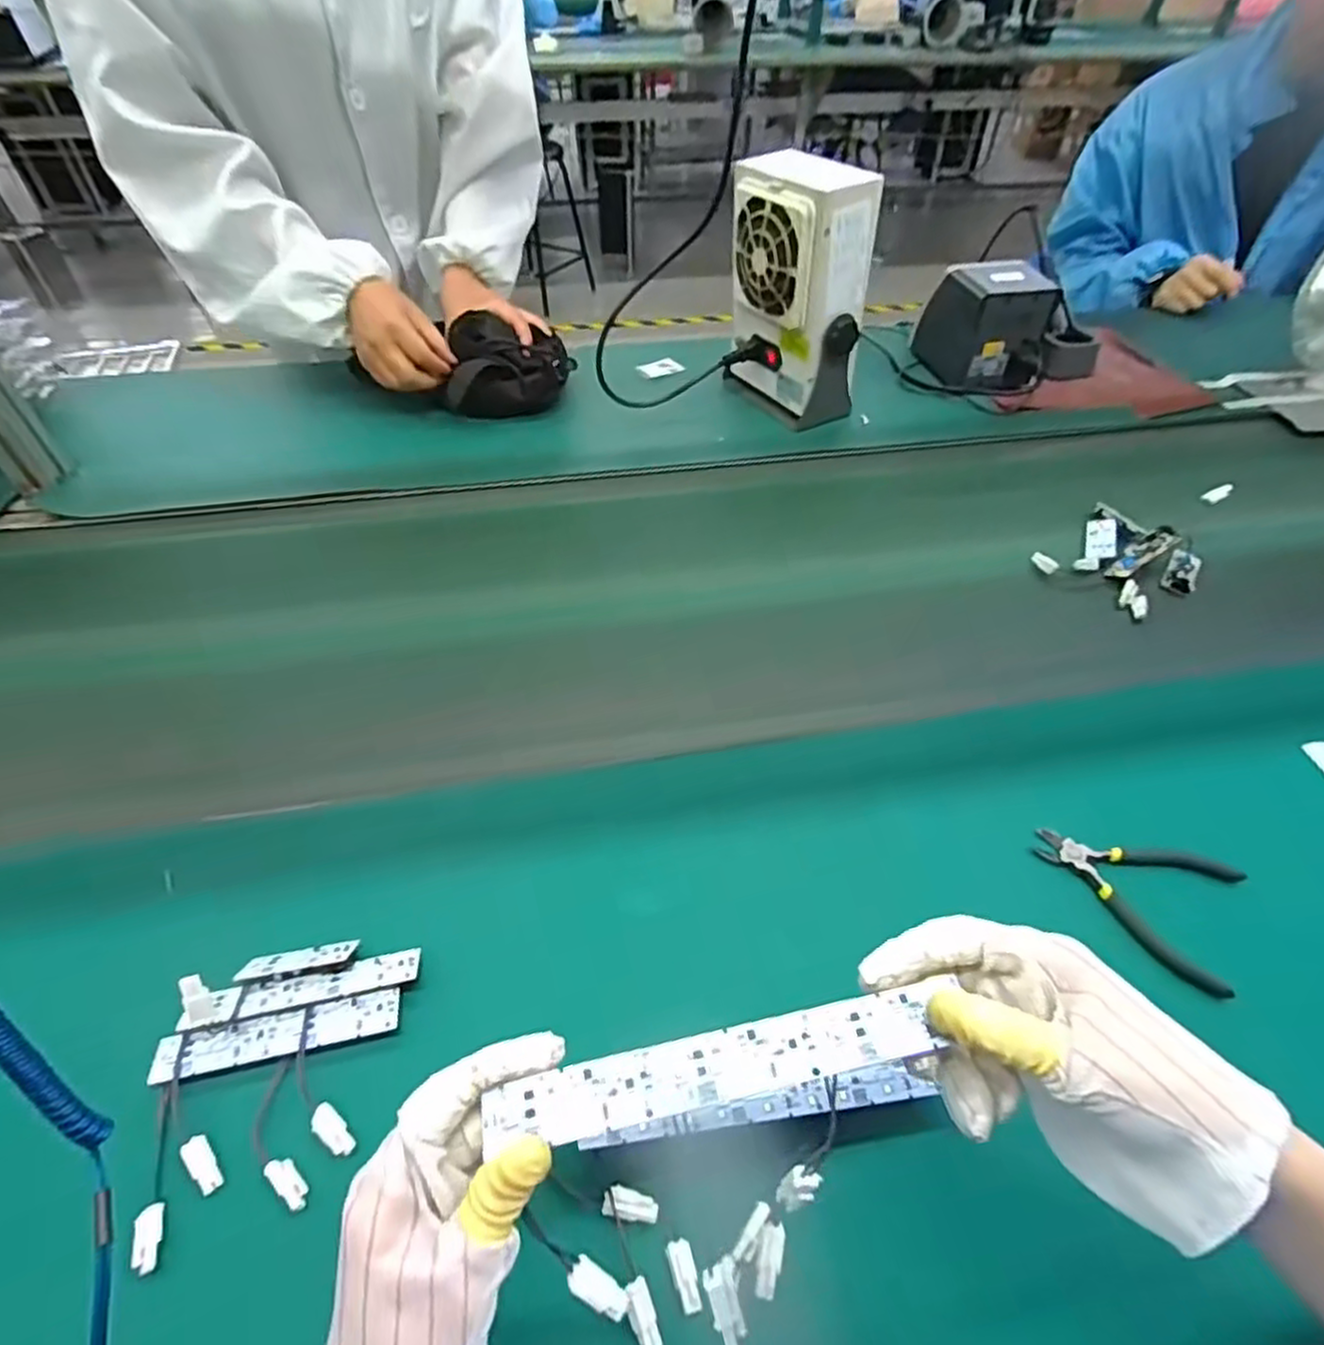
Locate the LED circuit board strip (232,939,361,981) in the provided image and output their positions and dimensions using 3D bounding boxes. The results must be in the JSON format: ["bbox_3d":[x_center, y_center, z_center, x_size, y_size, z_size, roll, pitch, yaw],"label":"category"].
[{"bbox_3d":[-0.215,0.171,0.408,0.064,0.005,0.018,-8,19,-7],"label":"LED circuit board strip"}]

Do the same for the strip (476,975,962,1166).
[{"bbox_3d":[0.023,0.150,0.263,0.171,0.004,0.024,-9,49,-9],"label":"strip"}]

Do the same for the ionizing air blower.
[{"bbox_3d":[0.151,-0.427,0.788,0.106,0.253,0.150,-19,51,-16],"label":"ionizing air blower"}]

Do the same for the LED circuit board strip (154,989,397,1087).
[{"bbox_3d":[-0.214,0.202,0.384,0.128,0.007,0.025,-9,49,-9],"label":"LED circuit board strip"}]

